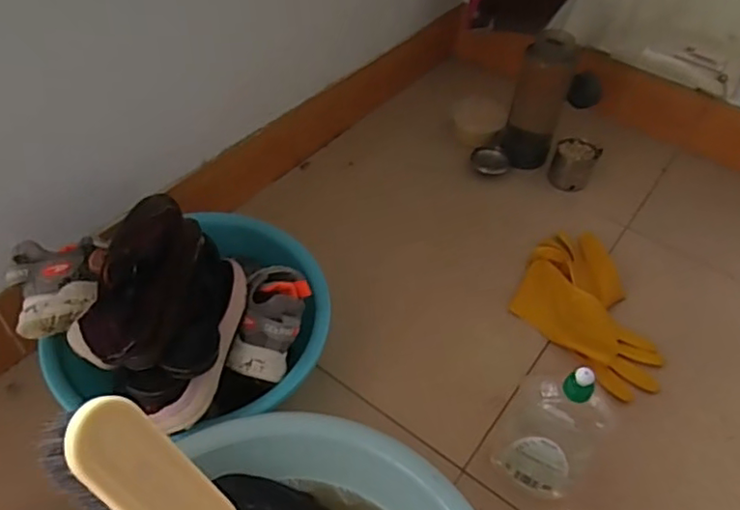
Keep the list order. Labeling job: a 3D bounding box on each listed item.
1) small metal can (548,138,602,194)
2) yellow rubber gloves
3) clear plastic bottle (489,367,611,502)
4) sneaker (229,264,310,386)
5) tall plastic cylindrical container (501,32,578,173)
[{"bbox_3d":[0.420,-0.187,1.254,0.086,0.081,0.094,3,49,-4],"label":"small metal can"},{"bbox_3d":[0.340,0.088,0.998,0.196,0.045,0.327,-4,50,-9],"label":"yellow rubber gloves"},{"bbox_3d":[0.218,0.220,0.725,0.109,0.251,0.064,37,55,23],"label":"clear plastic bottle"},{"bbox_3d":[-0.121,0.075,0.755,0.079,0.076,0.166,6,49,-1],"label":"sneaker"},{"bbox_3d":[0.352,-0.323,1.246,0.103,0.251,0.123,17,50,8],"label":"tall plastic cylindrical container"}]

